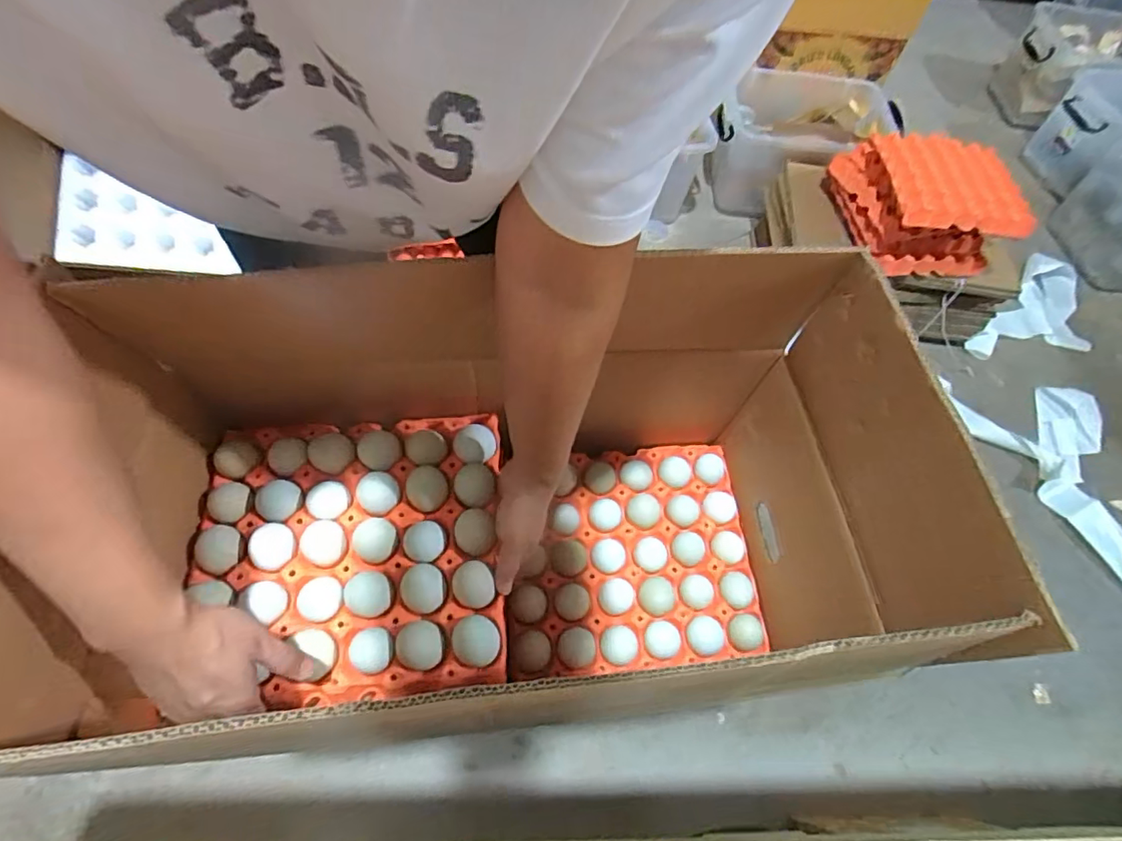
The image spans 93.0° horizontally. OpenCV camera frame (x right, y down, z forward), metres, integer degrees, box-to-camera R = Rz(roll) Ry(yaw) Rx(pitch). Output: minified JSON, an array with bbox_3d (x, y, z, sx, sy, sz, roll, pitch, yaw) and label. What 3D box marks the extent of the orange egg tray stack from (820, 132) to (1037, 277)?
[{"bbox_3d":[0.829,-0.508,1.213,0.343,0.155,0.318,-1,63,-1],"label":"orange egg tray stack"}]

